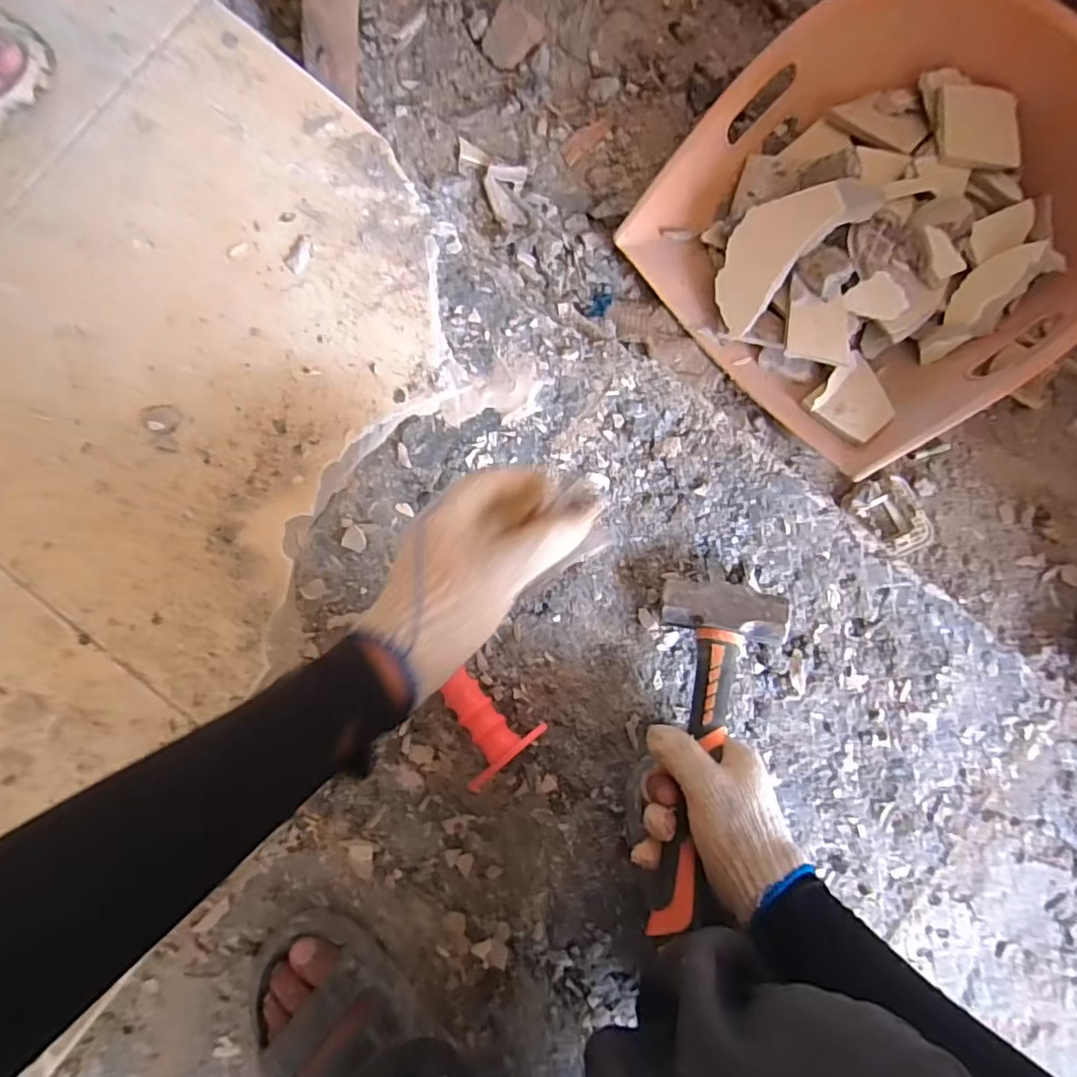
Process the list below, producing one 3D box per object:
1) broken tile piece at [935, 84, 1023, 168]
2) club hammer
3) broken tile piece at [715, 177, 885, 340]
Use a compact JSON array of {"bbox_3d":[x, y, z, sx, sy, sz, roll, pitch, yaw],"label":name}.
[{"bbox_3d":[0.436,-0.408,0.582,0.071,0.014,0.090,1,87,13],"label":"broken tile piece"},{"bbox_3d":[0.130,0.162,0.459,0.090,0.037,0.259,13,74,-1],"label":"club hammer"},{"bbox_3d":[0.247,-0.302,0.599,0.177,0.019,0.085,-42,90,15],"label":"broken tile piece"}]

